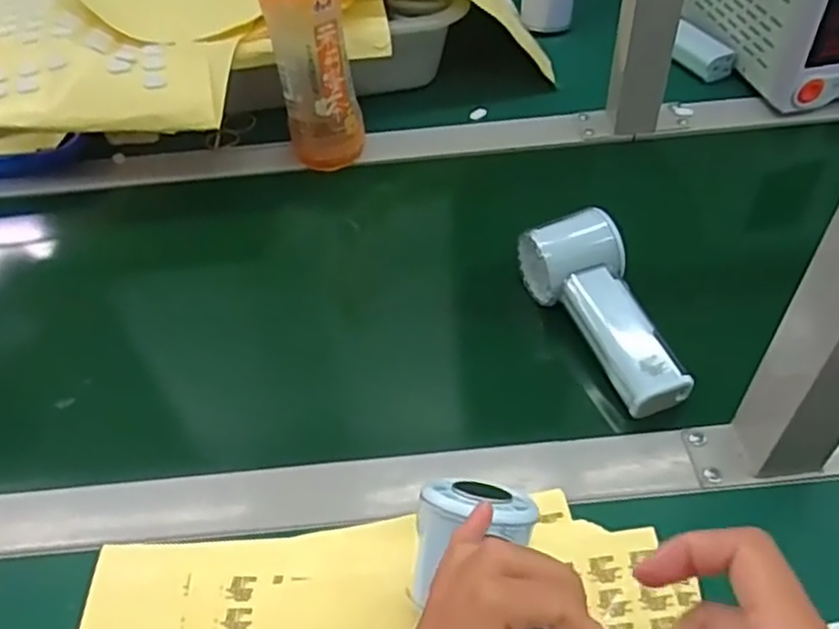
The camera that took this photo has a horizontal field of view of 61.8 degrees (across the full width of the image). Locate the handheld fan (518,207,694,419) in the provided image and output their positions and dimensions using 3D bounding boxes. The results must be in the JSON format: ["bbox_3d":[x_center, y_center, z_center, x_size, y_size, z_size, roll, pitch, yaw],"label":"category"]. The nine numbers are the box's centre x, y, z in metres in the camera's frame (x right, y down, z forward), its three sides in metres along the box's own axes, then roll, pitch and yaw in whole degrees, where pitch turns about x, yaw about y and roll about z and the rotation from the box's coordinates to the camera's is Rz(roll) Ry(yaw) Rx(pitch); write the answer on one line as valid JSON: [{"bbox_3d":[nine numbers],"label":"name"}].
[{"bbox_3d":[0.123,-0.003,0.468,0.059,0.049,0.144,-16,50,-10],"label":"handheld fan"}]

